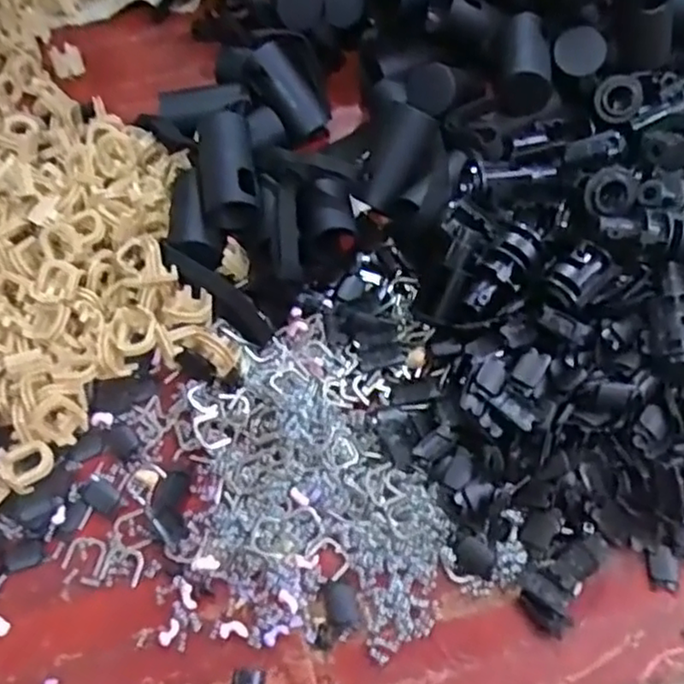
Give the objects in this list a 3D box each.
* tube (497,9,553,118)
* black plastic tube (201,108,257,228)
[{"bbox_3d":[0.114,-0.168,0.415,0.029,0.025,0.066,11,62,10],"label":"tube"},{"bbox_3d":[-0.066,-0.100,0.401,0.030,0.031,0.068,-10,60,-1],"label":"black plastic tube"}]

